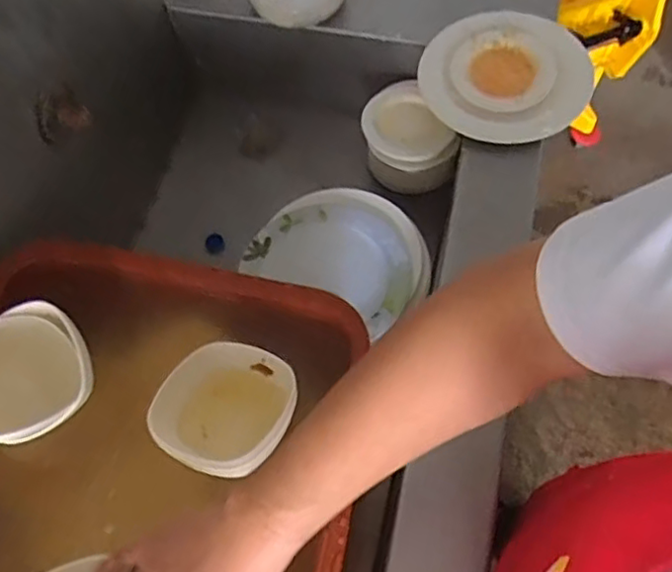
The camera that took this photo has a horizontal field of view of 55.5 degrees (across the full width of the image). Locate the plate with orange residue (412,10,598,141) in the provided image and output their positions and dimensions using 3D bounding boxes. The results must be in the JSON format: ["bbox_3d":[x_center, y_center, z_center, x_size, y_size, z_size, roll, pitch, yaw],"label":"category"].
[{"bbox_3d":[0.244,-0.304,0.930,0.228,0.052,0.219,-1,64,2],"label":"plate with orange residue"}]

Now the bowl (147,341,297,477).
[{"bbox_3d":[-0.112,0.121,0.650,0.138,0.049,0.132,21,66,12],"label":"bowl"}]

